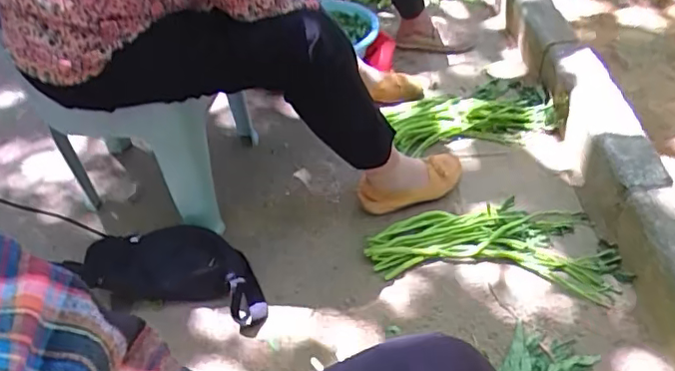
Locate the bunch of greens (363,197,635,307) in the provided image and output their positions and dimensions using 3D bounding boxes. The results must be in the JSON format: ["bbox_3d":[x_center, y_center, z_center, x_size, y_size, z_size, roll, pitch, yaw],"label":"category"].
[{"bbox_3d":[0.294,0.099,1.058,0.449,0.040,0.208,5,44,10],"label":"bunch of greens"}]

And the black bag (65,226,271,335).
[{"bbox_3d":[-0.272,0.150,1.007,0.319,0.096,0.123,11,45,16],"label":"black bag"}]

